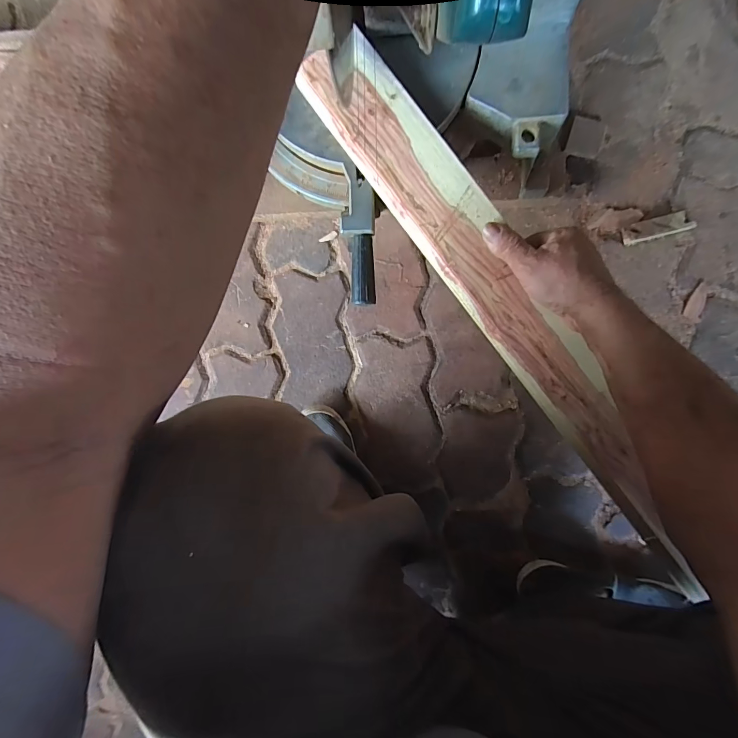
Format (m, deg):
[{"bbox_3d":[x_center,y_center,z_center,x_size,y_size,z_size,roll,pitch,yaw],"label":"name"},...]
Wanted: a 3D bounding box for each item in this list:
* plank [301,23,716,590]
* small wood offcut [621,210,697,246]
[{"bbox_3d":[0.147,-0.066,0.404,0.082,0.024,0.632,-35,90,7],"label":"plank"},{"bbox_3d":[0.383,-0.188,0.505,0.082,0.013,0.027,-14,94,6],"label":"small wood offcut"}]

